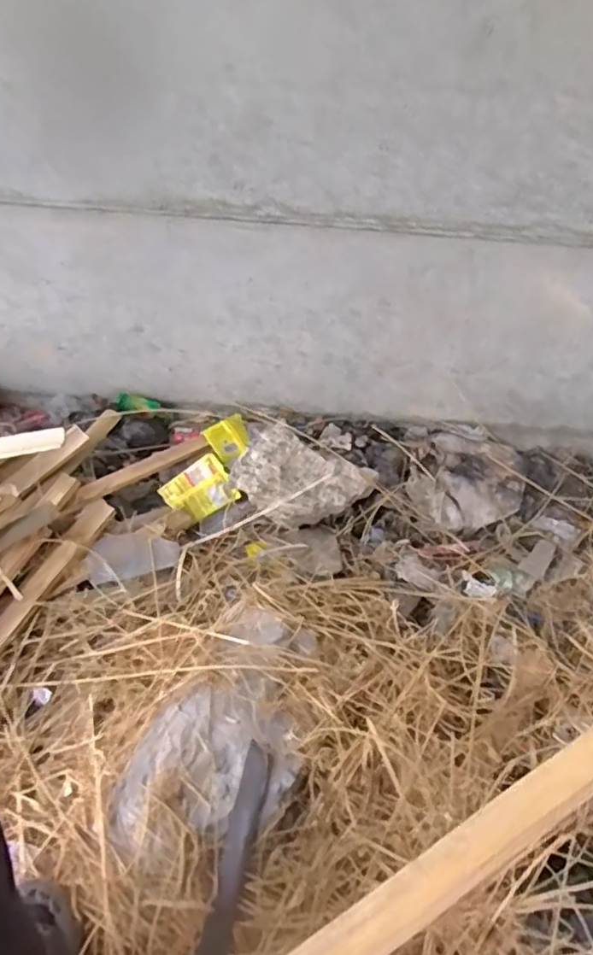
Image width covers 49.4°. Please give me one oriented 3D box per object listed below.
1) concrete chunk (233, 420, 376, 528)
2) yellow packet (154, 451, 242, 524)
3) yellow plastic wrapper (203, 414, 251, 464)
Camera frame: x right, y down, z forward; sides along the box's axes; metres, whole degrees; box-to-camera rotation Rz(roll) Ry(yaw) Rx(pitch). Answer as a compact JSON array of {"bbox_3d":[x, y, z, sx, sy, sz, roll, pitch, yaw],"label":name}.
[{"bbox_3d":[0.010,0.001,1.146,0.225,0.099,0.158,22,49,17],"label":"concrete chunk"},{"bbox_3d":[-0.178,0.024,1.180,0.117,0.017,0.097,-36,78,-10],"label":"yellow packet"},{"bbox_3d":[-0.130,-0.076,1.260,0.082,0.010,0.083,-29,75,-22],"label":"yellow plastic wrapper"}]

